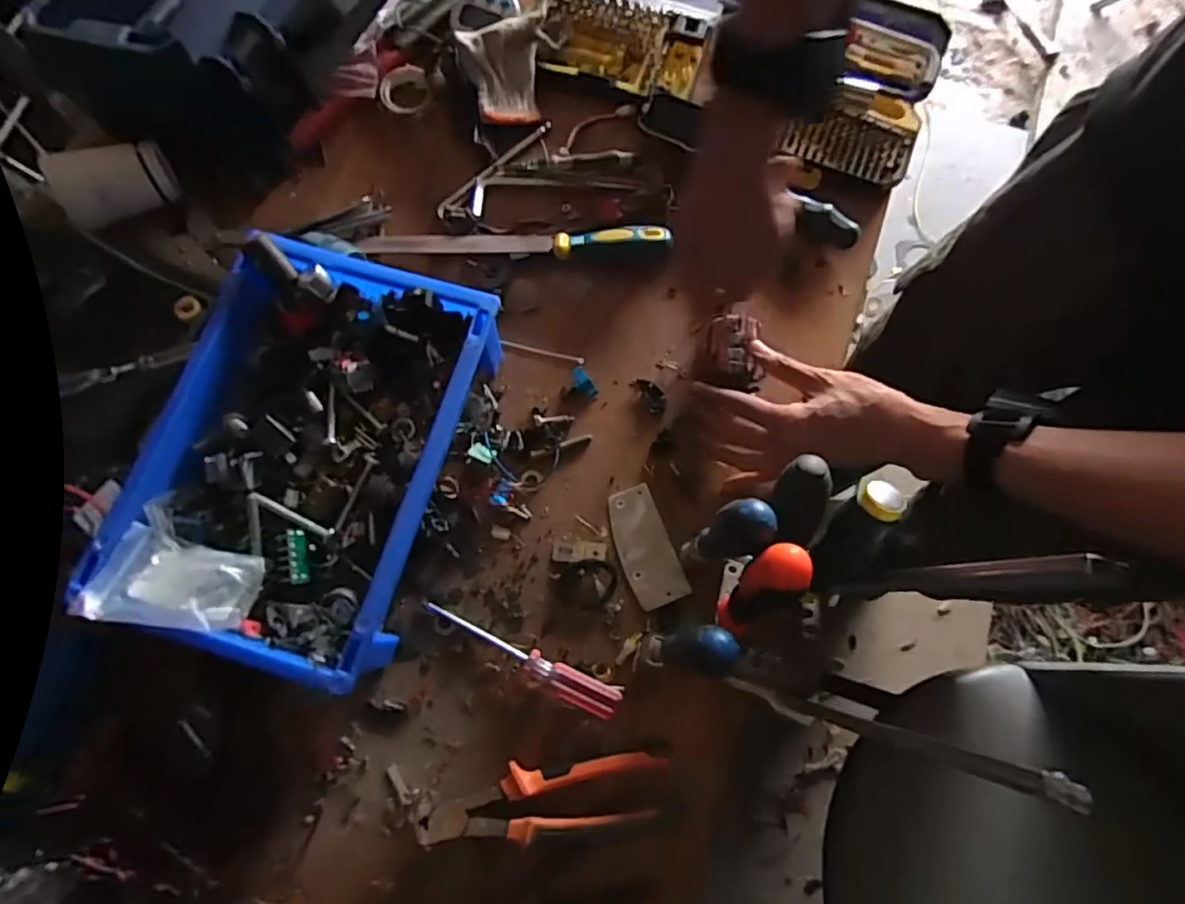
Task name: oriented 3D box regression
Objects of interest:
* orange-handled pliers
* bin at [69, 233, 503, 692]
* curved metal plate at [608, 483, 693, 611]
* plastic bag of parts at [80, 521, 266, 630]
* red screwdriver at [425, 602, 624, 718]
[{"bbox_3d":[-0.034,0.254,0.446,0.174,0.020,0.049,-4,74,-1],"label":"orange-handled pliers"},{"bbox_3d":[-0.211,0.002,0.487,0.232,0.095,0.306,15,74,5],"label":"bin"},{"bbox_3d":[0.043,0.079,0.512,0.045,0.006,0.099,-21,75,-6],"label":"curved metal plate"},{"bbox_3d":[-0.290,0.093,0.426,0.097,0.012,0.065,17,52,-8],"label":"plastic bag of parts"},{"bbox_3d":[-0.058,0.162,0.479,0.167,0.020,0.024,24,75,7],"label":"red screwdriver"}]

